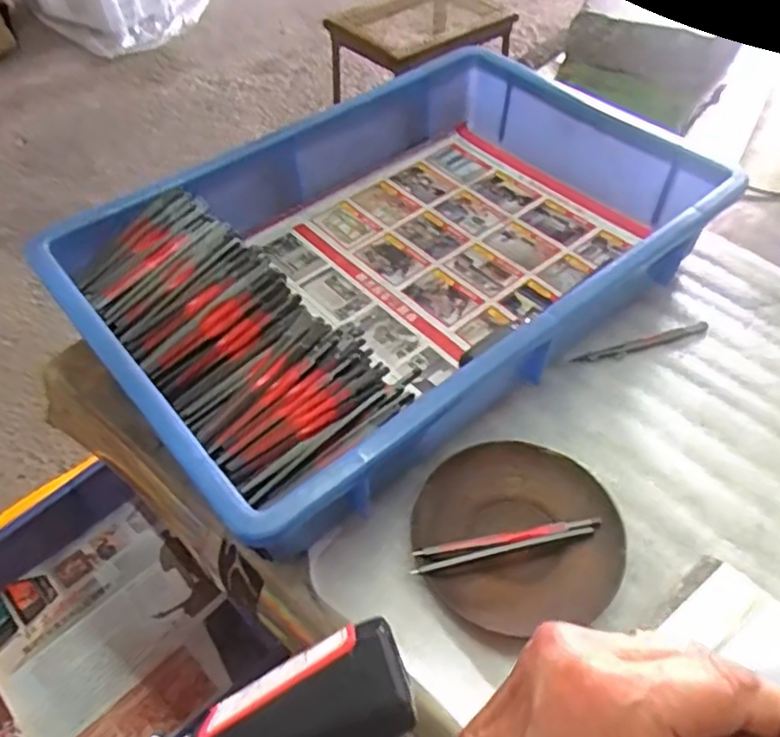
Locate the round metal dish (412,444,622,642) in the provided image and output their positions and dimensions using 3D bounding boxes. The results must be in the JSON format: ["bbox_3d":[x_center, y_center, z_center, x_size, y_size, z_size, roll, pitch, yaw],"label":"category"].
[{"bbox_3d":[0.073,0.092,0.371,0.113,0.015,0.106,-1,51,1],"label":"round metal dish"}]

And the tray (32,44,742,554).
[{"bbox_3d":[0.010,-0.084,0.477,0.424,0.080,0.276,-34,57,-24],"label":"tray"}]

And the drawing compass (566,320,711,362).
[{"bbox_3d":[0.180,-0.017,0.466,0.108,0.004,0.011,-17,52,-12],"label":"drawing compass"}]

